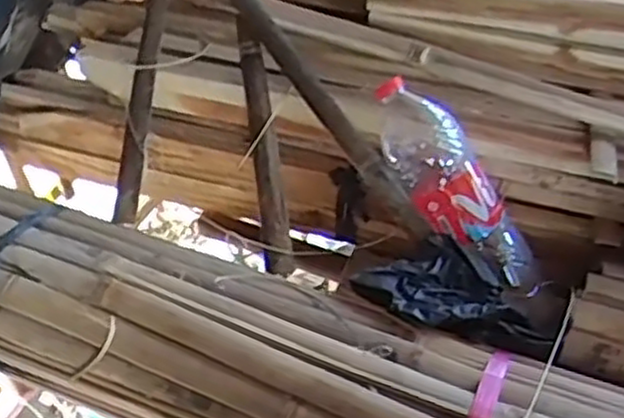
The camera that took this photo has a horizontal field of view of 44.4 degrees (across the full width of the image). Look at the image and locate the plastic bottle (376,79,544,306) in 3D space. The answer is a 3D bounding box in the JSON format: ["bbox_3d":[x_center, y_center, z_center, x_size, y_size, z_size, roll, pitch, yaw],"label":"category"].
[{"bbox_3d":[0.156,-0.019,0.854,0.088,0.088,0.276,-31,83,-33],"label":"plastic bottle"}]

